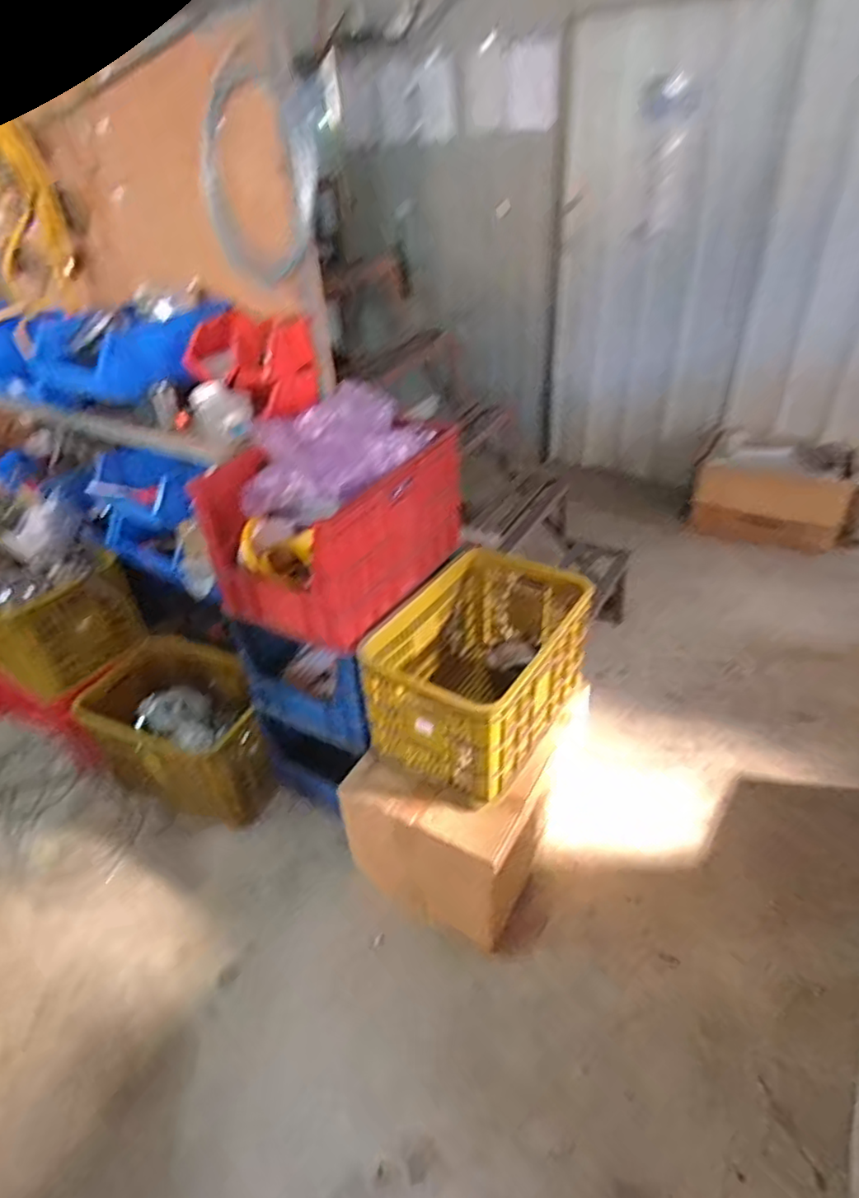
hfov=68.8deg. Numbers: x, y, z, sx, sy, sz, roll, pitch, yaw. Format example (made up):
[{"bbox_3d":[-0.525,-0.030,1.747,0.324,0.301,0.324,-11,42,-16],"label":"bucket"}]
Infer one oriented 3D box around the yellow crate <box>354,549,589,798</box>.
[{"bbox_3d":[0.113,0.152,1.507,0.371,0.319,0.532,21,43,30],"label":"yellow crate"}]

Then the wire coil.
[{"bbox_3d":[-0.378,-0.901,1.382,0.063,0.446,0.374,-37,81,-32],"label":"wire coil"}]

